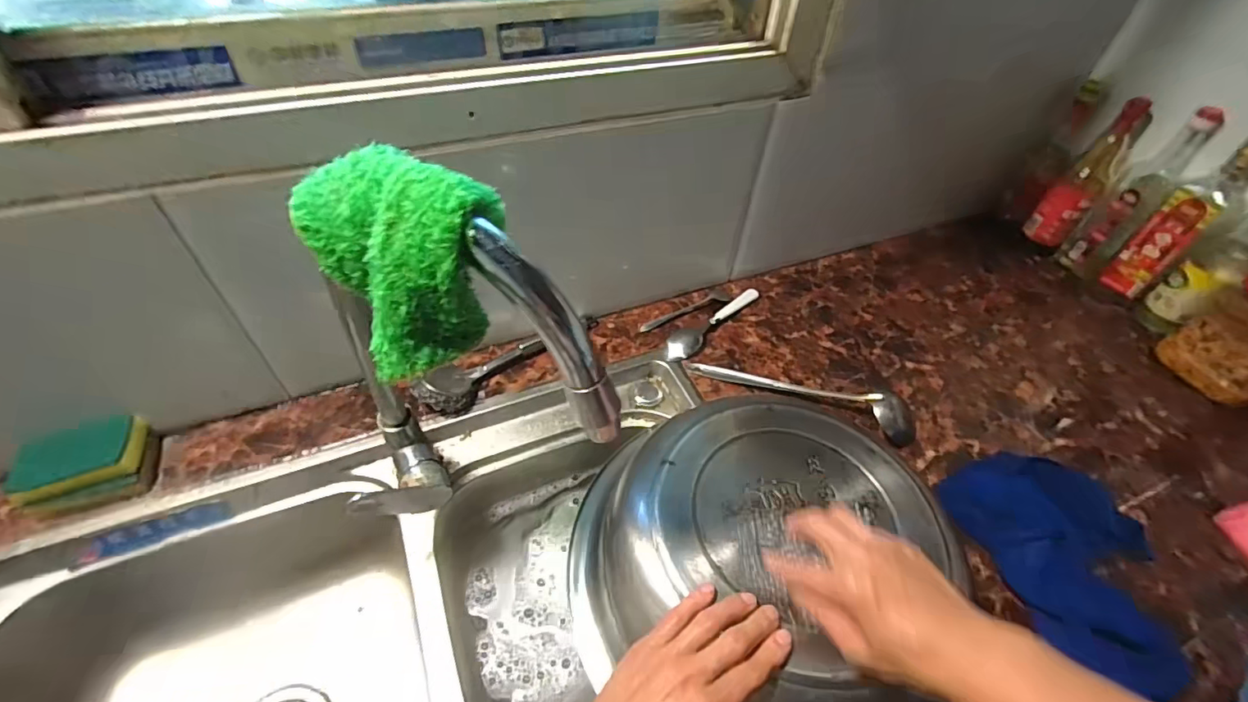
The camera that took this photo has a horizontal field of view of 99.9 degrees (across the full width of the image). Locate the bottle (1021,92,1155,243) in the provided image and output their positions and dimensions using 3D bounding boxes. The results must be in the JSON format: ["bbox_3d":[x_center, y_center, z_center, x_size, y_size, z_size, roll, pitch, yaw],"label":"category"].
[{"bbox_3d":[0.692,-0.252,0.793,0.049,0.221,0.064,-21,53,-21],"label":"bottle"}]

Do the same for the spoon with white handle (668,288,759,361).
[{"bbox_3d":[0.129,-0.041,0.725,0.182,0.014,0.040,-29,56,-27],"label":"spoon with white handle"}]

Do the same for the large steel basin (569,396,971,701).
[{"bbox_3d":[0.109,0.190,0.433,0.296,0.122,0.295,2,48,-2],"label":"large steel basin"}]

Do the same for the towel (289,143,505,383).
[{"bbox_3d":[-0.109,-0.059,0.280,0.098,0.083,0.103,-28,55,-26],"label":"towel"}]

